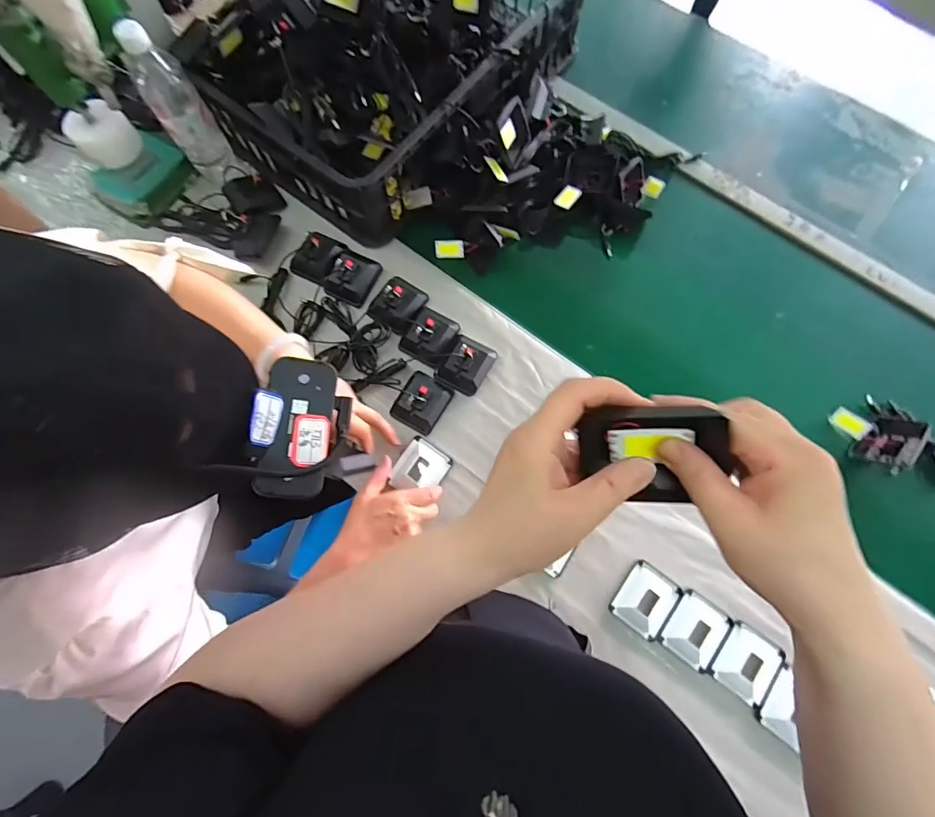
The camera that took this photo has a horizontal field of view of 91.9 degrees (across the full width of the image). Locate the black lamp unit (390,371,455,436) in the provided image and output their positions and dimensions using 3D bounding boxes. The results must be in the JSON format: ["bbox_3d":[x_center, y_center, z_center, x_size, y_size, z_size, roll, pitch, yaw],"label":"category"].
[{"bbox_3d":[-0.064,-0.014,0.628,0.069,0.052,0.078,31,77,10],"label":"black lamp unit"}]

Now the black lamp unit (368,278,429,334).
[{"bbox_3d":[-0.104,-0.162,0.671,0.074,0.034,0.084,23,76,8],"label":"black lamp unit"}]

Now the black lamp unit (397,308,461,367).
[{"bbox_3d":[-0.053,-0.109,0.651,0.070,0.041,0.080,31,76,7],"label":"black lamp unit"}]

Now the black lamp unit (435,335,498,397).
[{"bbox_3d":[-0.001,-0.068,0.638,0.067,0.050,0.080,29,77,9],"label":"black lamp unit"}]

